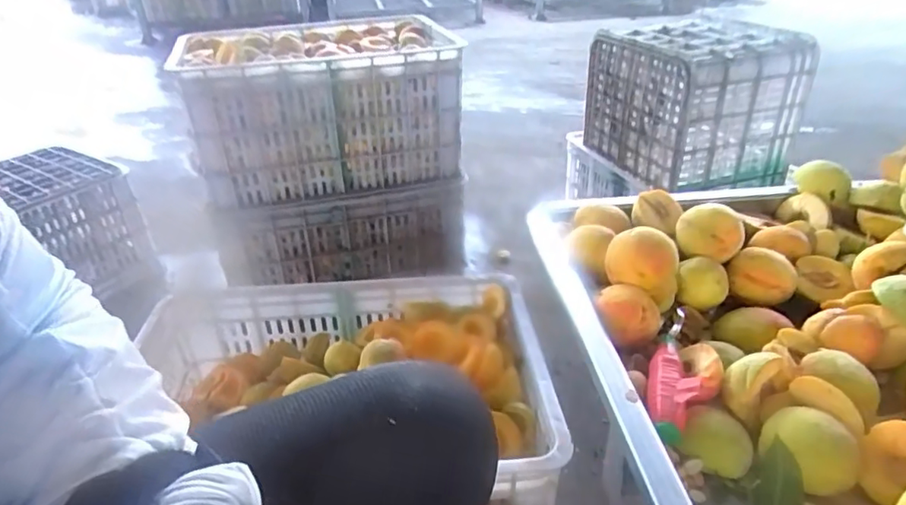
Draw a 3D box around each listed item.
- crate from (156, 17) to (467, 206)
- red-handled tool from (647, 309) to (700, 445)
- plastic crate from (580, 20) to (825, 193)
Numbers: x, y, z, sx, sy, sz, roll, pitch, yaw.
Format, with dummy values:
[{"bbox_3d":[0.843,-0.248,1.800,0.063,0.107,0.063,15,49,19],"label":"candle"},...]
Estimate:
[{"bbox_3d":[-0.254,-0.303,1.168,0.500,0.260,0.354,-7,32,-8],"label":"crate"},{"bbox_3d":[0.172,0.098,0.444,0.034,0.031,0.131,11,34,21],"label":"red-handled tool"},{"bbox_3d":[0.499,-0.320,1.174,0.288,0.246,0.292,-13,33,-18],"label":"plastic crate"}]

